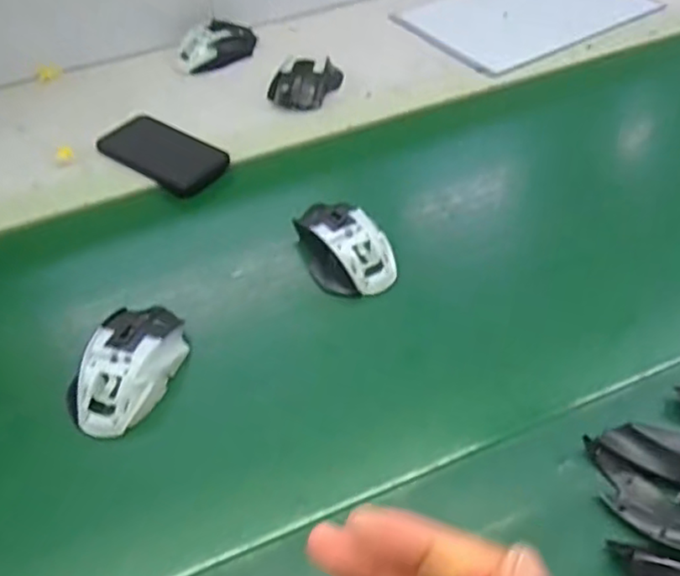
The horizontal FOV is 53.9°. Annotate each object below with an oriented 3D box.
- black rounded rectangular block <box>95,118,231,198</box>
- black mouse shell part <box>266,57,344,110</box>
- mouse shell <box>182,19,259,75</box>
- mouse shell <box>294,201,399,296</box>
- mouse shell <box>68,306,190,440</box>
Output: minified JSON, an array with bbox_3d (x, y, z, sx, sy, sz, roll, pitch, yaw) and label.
[{"bbox_3d":[-0.191,-0.144,0.719,0.140,0.014,0.072,26,56,23],"label":"black rounded rectangular block"},{"bbox_3d":[-0.042,-0.241,0.777,0.061,0.031,0.086,19,54,18],"label":"black mouse shell part"},{"bbox_3d":[-0.151,-0.306,0.835,0.107,0.031,0.060,-34,56,-23],"label":"mouse shell"},{"bbox_3d":[0.002,-0.042,0.611,0.067,0.036,0.105,-24,53,-16],"label":"mouse shell"},{"bbox_3d":[-0.169,0.059,0.531,0.065,0.035,0.112,12,52,13],"label":"mouse shell"}]

